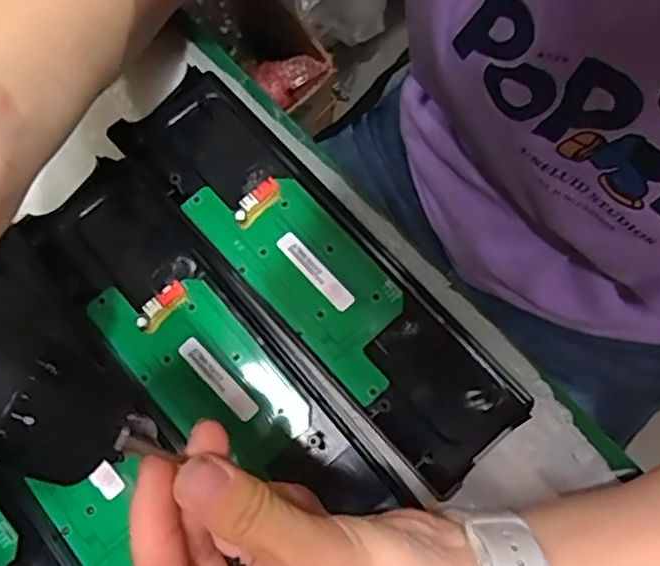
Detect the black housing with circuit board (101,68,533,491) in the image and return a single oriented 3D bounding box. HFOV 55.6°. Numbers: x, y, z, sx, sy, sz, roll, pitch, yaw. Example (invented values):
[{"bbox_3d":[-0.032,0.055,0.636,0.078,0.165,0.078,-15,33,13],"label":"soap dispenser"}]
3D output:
[{"bbox_3d":[-0.008,-0.011,0.320,0.066,0.015,0.247,-41,81,-8],"label":"black housing with circuit board"}]

